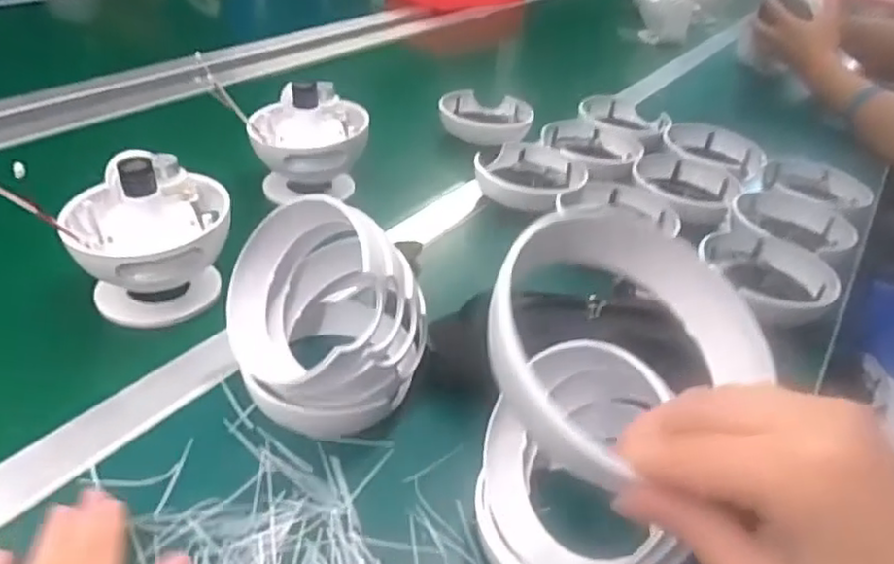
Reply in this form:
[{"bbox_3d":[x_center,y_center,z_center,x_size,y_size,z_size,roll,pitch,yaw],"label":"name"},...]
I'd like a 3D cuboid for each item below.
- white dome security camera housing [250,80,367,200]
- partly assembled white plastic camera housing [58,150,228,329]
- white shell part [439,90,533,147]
[{"bbox_3d":[-0.139,-0.138,0.699,0.111,0.121,0.092,-1,35,-8],"label":"white dome security camera housing"},{"bbox_3d":[-0.228,-0.031,0.534,0.114,0.128,0.102,-10,38,-20],"label":"partly assembled white plastic camera housing"},{"bbox_3d":[0.051,-0.212,0.879,0.116,0.029,0.102,12,36,10],"label":"white shell part"}]

